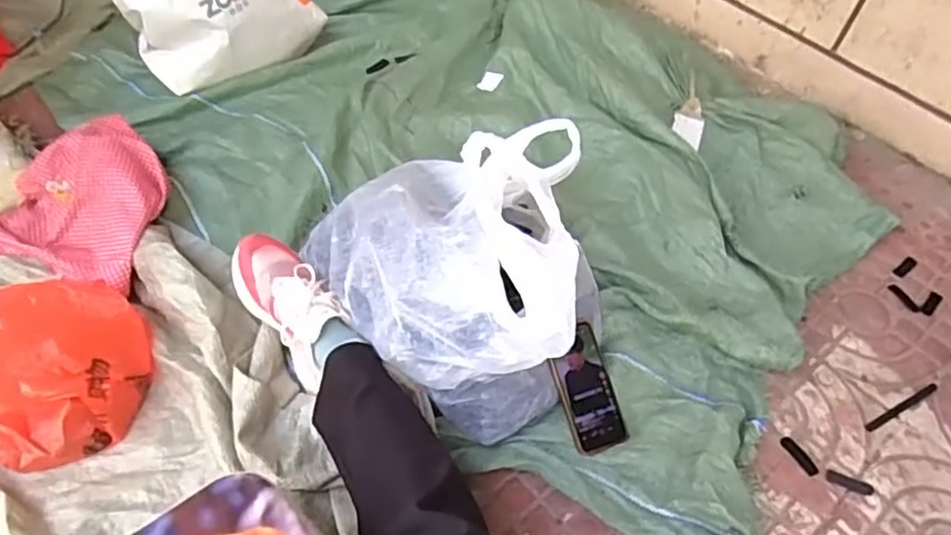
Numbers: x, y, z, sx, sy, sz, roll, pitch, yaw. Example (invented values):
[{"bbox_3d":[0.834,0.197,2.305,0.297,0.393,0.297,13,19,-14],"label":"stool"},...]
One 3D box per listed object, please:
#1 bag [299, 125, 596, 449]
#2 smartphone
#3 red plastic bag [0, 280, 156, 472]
[{"bbox_3d":[-0.006,-0.028,0.868,0.352,0.255,0.413,-19,55,-20],"label":"bag"},{"bbox_3d":[0.145,0.157,0.858,0.082,0.010,0.155,-15,82,-24],"label":"smartphone"},{"bbox_3d":[-0.520,0.110,0.796,0.202,0.152,0.226,10,52,4],"label":"red plastic bag"}]

